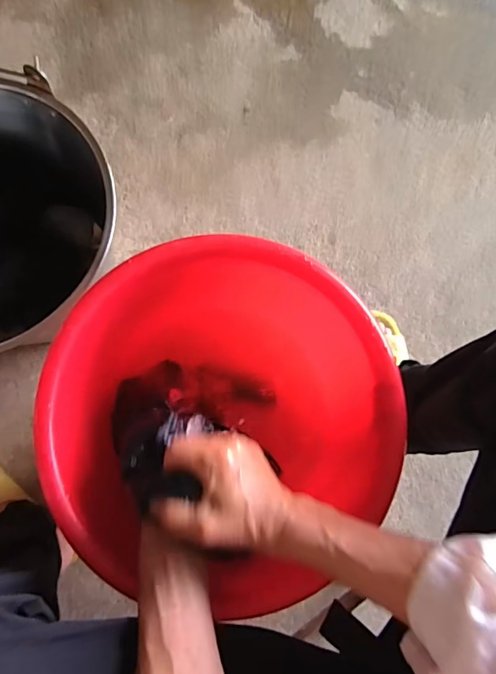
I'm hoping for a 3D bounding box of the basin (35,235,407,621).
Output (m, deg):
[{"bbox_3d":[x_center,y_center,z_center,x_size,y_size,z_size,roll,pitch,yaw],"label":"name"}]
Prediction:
[{"bbox_3d":[-0.025,0.084,0.547,0.347,0.215,0.351,0,82,-2],"label":"basin"}]

